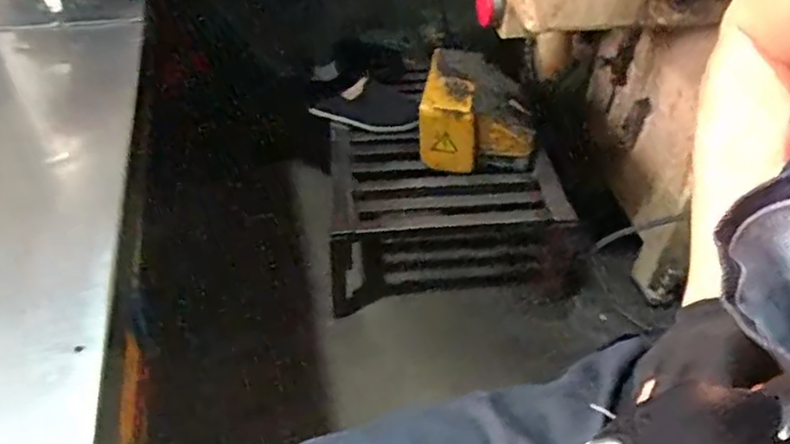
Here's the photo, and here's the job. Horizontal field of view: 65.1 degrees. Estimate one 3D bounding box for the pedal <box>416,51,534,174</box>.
[{"bbox_3d":[0.167,-0.242,1.263,0.225,0.133,0.266,4,45,1],"label":"pedal"}]

